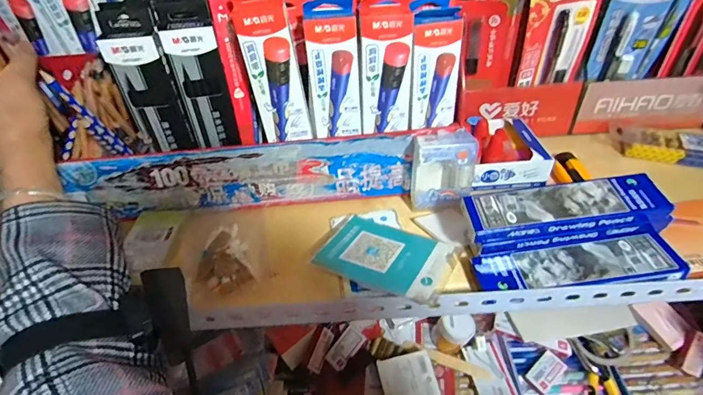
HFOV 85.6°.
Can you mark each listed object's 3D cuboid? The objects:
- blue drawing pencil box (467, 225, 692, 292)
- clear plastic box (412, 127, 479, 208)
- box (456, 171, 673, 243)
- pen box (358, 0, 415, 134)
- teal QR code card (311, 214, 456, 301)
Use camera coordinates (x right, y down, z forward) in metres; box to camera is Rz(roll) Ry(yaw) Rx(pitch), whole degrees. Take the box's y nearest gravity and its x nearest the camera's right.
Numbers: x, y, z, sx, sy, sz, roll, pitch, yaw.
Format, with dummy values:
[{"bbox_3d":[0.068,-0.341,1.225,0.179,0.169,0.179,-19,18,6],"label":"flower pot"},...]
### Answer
[{"bbox_3d":[0.207,0.058,0.351,0.173,0.025,0.054,-3,40,2],"label":"blue drawing pencil box"},{"bbox_3d":[0.102,-0.035,0.426,0.067,0.080,0.041,-2,40,3],"label":"clear plastic box"},{"bbox_3d":[0.204,0.011,0.366,0.179,0.023,0.053,-8,61,2],"label":"box"},{"bbox_3d":[0.035,-0.128,0.373,0.050,0.126,0.026,1,40,6],"label":"pen box"},{"bbox_3d":[0.033,0.056,0.384,0.125,0.006,0.090,15,33,26],"label":"teal QR code card"}]

